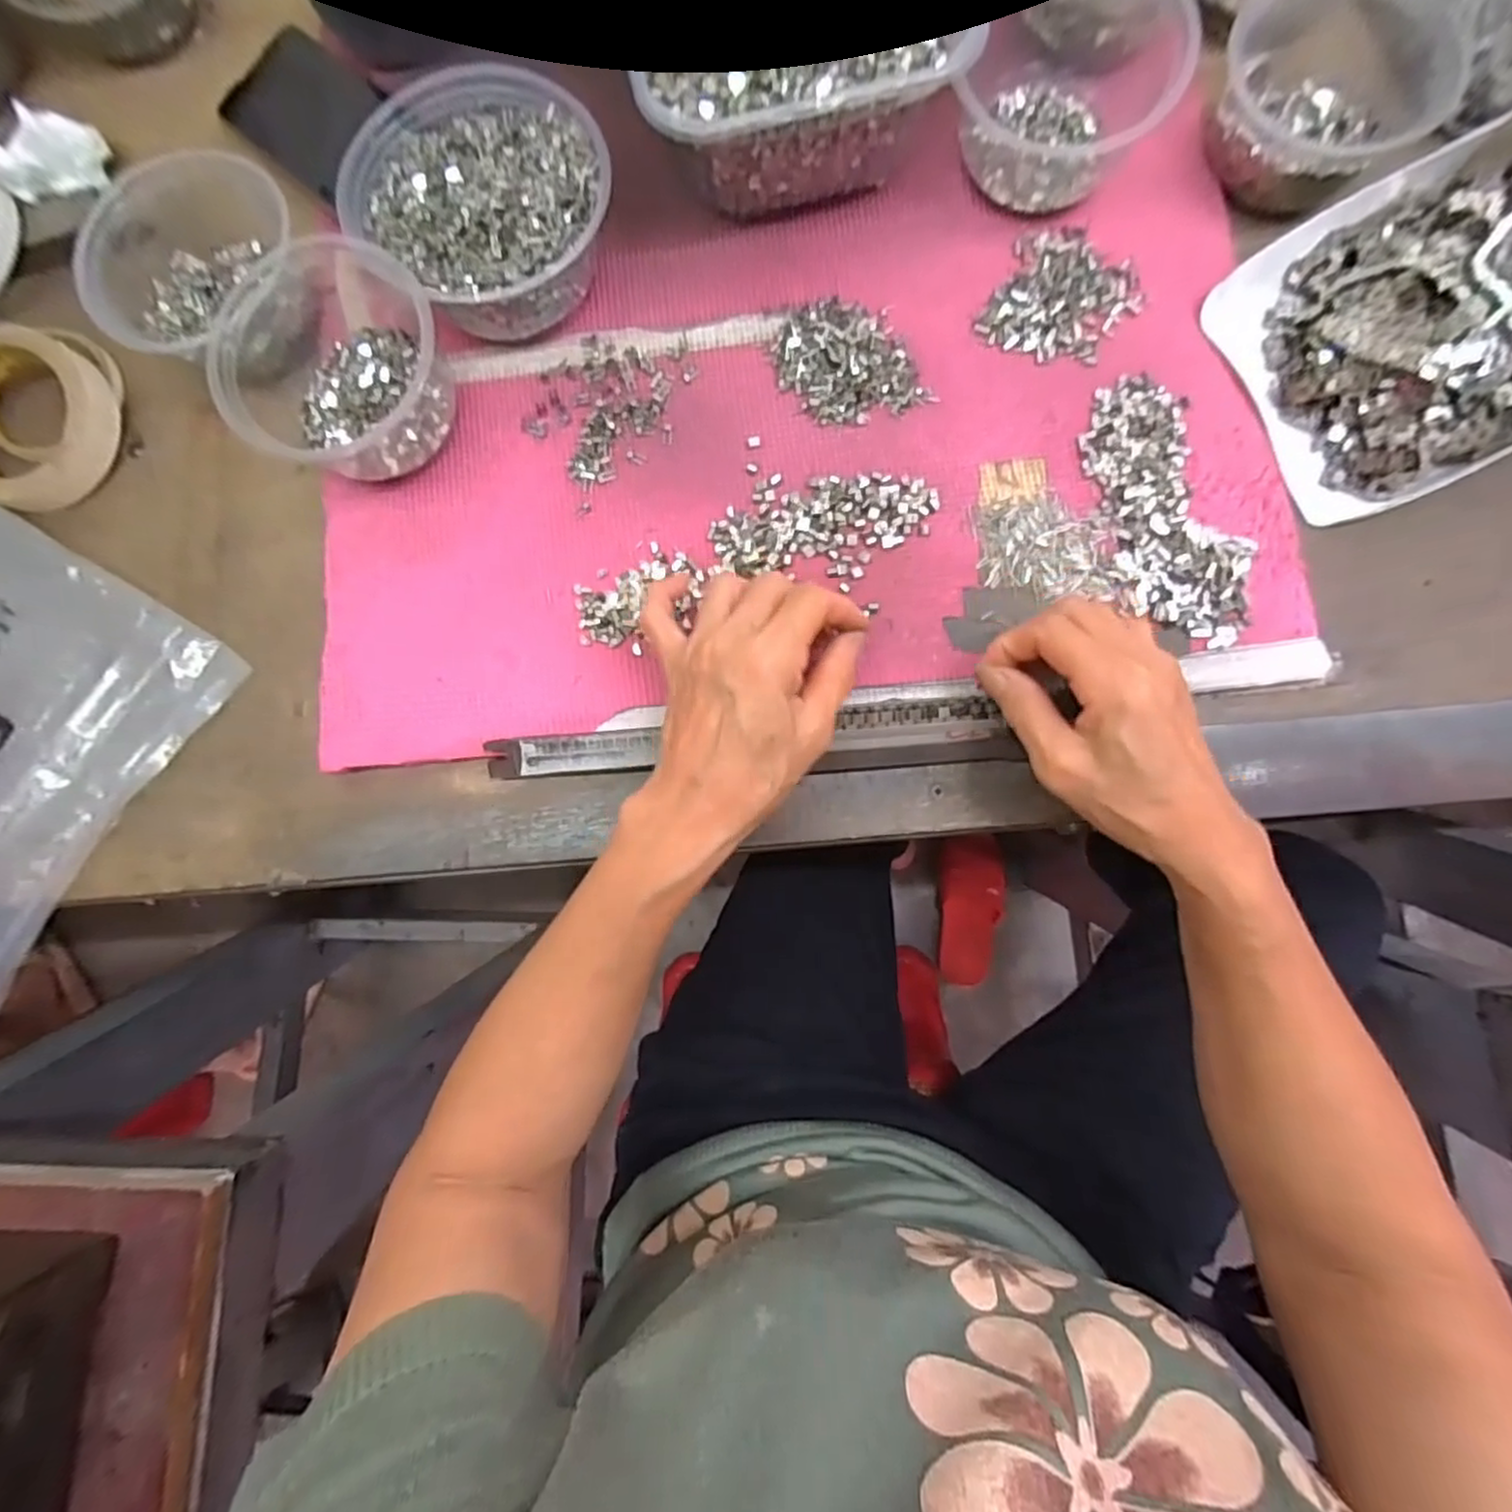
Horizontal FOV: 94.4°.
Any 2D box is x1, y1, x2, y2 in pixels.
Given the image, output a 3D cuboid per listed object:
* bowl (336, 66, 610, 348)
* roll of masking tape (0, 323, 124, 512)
[{"bbox_3d":[-0.144,-0.297,0.384,0.133,0.057,0.122,0,83,2],"label":"bowl"},{"bbox_3d":[-0.426,-0.197,0.404,0.096,0.027,0.094,0,83,2],"label":"roll of masking tape"}]

